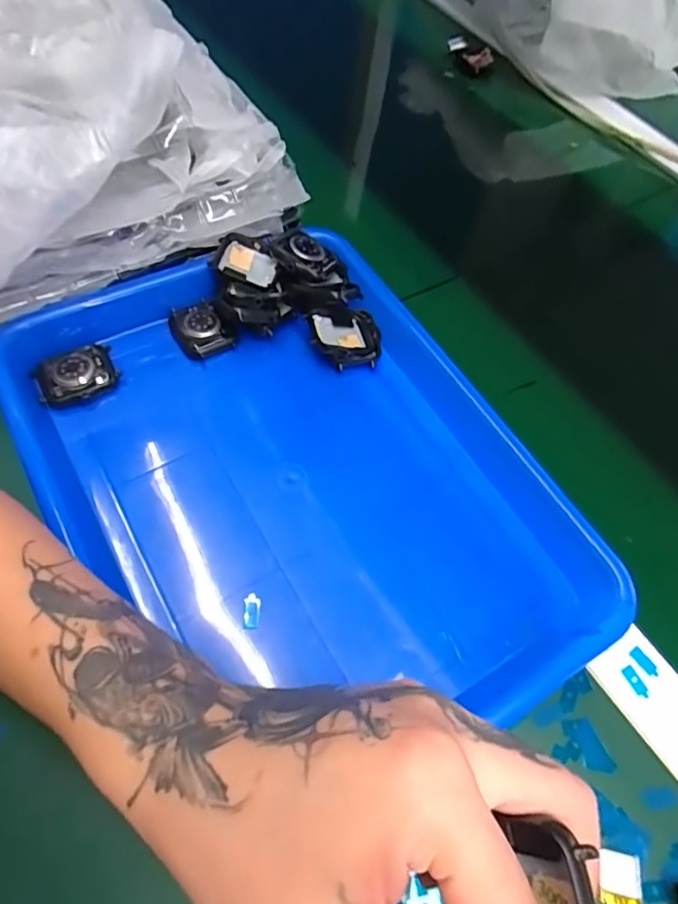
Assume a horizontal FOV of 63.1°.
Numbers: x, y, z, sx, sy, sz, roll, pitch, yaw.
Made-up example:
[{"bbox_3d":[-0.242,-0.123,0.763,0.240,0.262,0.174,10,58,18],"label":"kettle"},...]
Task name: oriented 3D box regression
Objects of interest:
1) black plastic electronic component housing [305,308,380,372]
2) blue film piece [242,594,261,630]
[{"bbox_3d":[0.004,-0.076,0.371,0.049,0.016,0.039,-1,55,-24],"label":"black plastic electronic component housing"},{"bbox_3d":[-0.046,0.083,0.290,0.008,0.004,0.017,2,60,-2],"label":"blue film piece"}]

